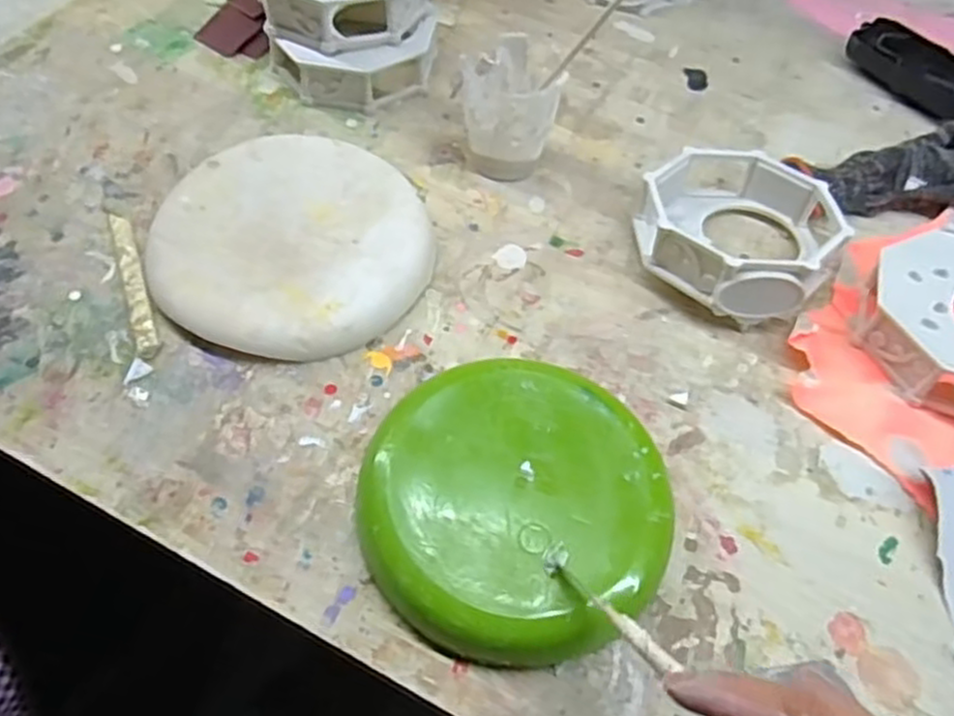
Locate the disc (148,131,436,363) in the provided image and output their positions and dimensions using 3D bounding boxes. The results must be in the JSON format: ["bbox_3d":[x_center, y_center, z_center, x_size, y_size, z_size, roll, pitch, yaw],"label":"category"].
[{"bbox_3d":[-0.112,-0.070,0.452,0.153,0.023,0.160,2,57,-3],"label":"disc"}]

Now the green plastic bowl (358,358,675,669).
[{"bbox_3d":[0.018,0.069,0.366,0.141,0.027,0.143,2,57,-3],"label":"green plastic bowl"}]

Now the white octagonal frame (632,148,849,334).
[{"bbox_3d":[0.162,-0.082,0.464,0.116,0.050,0.122,41,63,20],"label":"white octagonal frame"}]

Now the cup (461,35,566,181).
[{"bbox_3d":[0.020,-0.163,0.496,0.059,0.070,0.055,1,57,-4],"label":"cup"}]

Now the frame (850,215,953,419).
[{"bbox_3d":[0.285,-0.022,0.437,0.111,0.037,0.116,-20,61,-16],"label":"frame"}]

